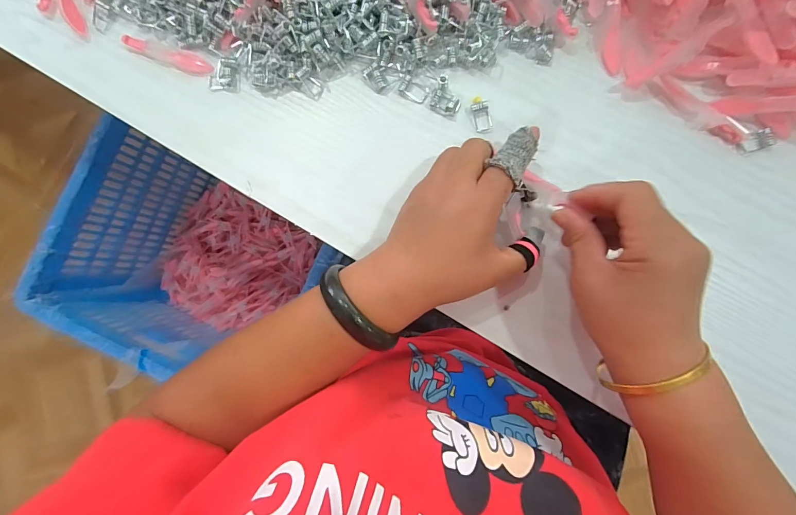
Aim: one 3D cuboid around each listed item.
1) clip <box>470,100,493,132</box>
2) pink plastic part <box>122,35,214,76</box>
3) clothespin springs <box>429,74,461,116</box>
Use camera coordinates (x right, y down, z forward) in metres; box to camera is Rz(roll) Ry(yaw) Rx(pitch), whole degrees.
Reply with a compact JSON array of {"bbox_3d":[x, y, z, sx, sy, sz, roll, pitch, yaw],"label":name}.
[{"bbox_3d":[0.067,-0.113,0.296,0.015,0.007,0.026,-13,88,5],"label":"clip"},{"bbox_3d":[-0.195,-0.171,0.314,0.076,0.010,0.016,19,91,5],"label":"pink plastic part"},{"bbox_3d":[0.040,-0.131,0.296,0.023,0.010,0.029,21,91,5],"label":"clothespin springs"}]

